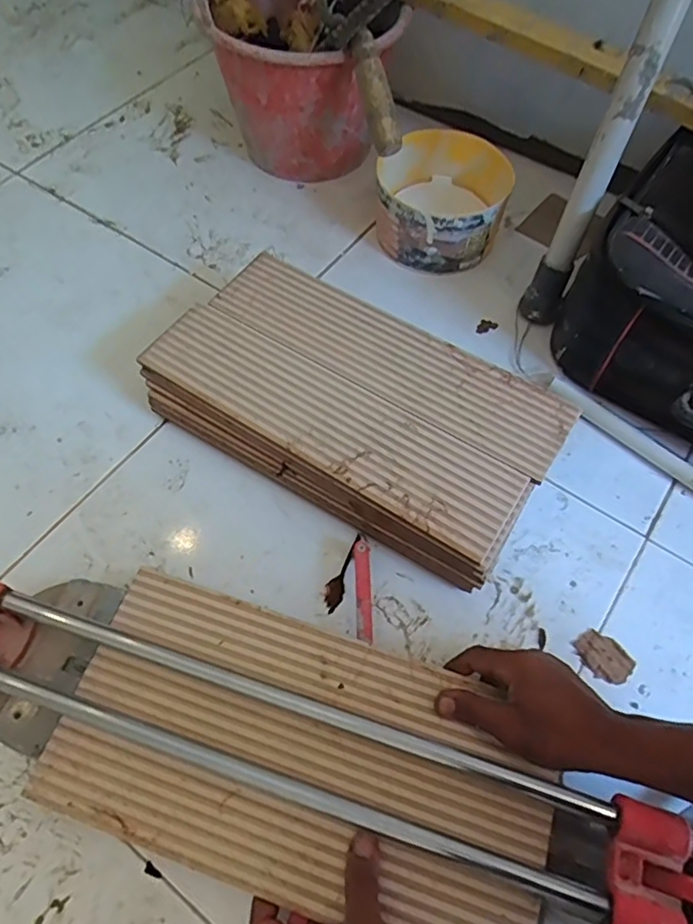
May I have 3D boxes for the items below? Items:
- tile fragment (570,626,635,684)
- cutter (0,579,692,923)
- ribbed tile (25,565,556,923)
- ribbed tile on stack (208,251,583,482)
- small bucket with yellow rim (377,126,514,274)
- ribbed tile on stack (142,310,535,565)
[{"bbox_3d":[0.238,0.179,0.544,0.038,0.004,0.051,-36,67,-19],"label":"tile fragment"},{"bbox_3d":[0.062,0.249,0.454,0.788,0.089,0.136,15,61,8],"label":"cutter"},{"bbox_3d":[-0.034,0.235,0.478,0.388,0.007,0.202,16,61,8],"label":"ribbed tile"},{"bbox_3d":[0.041,-0.113,0.610,0.387,0.007,0.098,30,64,15],"label":"ribbed tile on stack"},{"bbox_3d":[0.126,-0.343,0.786,0.164,0.097,0.178,7,61,4],"label":"small bucket with yellow rim"},{"bbox_3d":[-0.021,-0.046,0.577,0.389,0.006,0.102,31,64,16],"label":"ribbed tile on stack"}]

